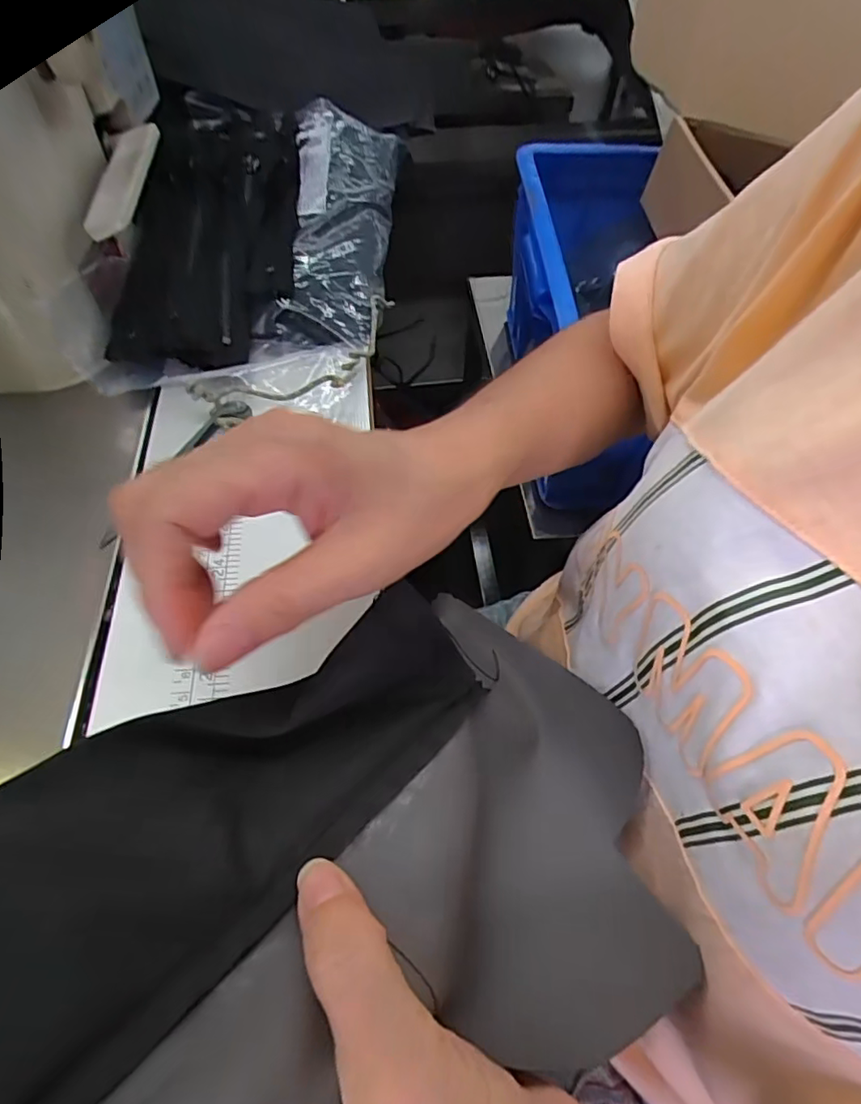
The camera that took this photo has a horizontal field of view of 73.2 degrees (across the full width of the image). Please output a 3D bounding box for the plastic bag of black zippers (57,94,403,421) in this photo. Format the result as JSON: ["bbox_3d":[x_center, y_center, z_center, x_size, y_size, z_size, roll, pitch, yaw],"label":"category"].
[{"bbox_3d":[-0.111,-0.208,0.377,0.165,0.039,0.279,5,57,0],"label":"plastic bag of black zippers"}]

